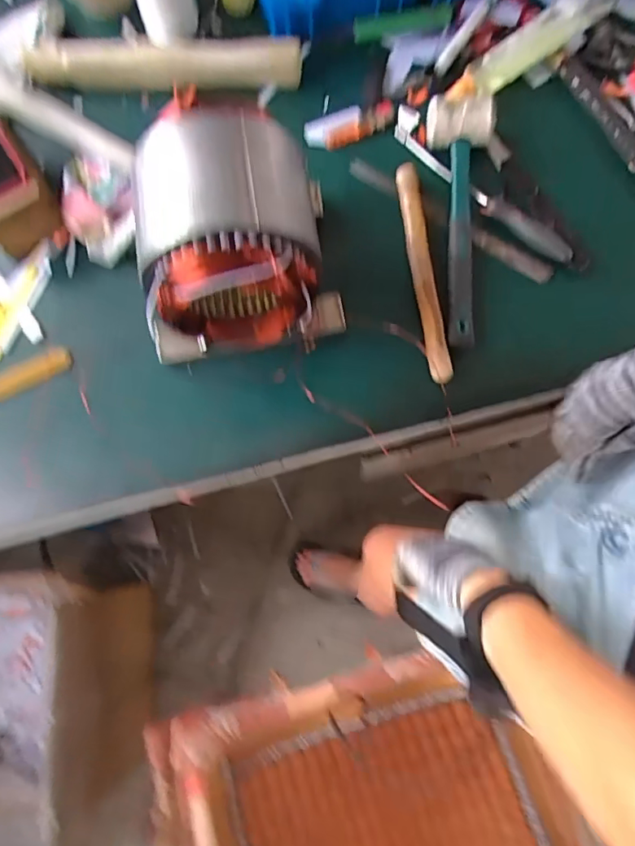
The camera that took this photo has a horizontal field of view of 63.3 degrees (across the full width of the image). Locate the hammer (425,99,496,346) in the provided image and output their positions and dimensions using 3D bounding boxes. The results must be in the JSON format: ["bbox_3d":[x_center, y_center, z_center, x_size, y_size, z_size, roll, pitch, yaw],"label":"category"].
[{"bbox_3d":[0.151,-0.220,0.567,0.078,0.068,0.280,4,76,3],"label":"hammer"}]

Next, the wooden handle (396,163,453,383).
[{"bbox_3d":[0.114,-0.168,0.557,0.022,0.022,0.249,-7,76,0],"label":"wooden handle"}]

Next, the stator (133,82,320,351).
[{"bbox_3d":[-0.074,-0.160,0.449,0.144,0.140,0.149,-3,76,1],"label":"stator"}]

